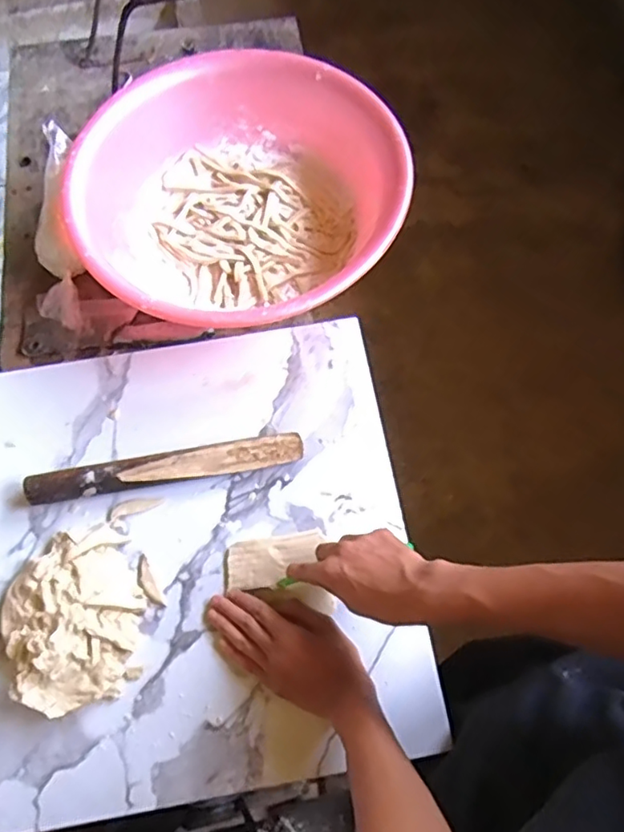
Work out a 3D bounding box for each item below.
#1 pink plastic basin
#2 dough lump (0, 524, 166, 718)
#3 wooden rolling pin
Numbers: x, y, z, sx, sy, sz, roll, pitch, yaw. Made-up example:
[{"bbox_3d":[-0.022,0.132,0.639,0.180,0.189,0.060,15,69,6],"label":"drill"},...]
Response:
[{"bbox_3d":[-0.089,-0.277,0.759,0.395,0.109,0.409,0,67,0],"label":"pink plastic basin"},{"bbox_3d":[-0.240,0.204,0.598,0.155,0.043,0.169,-31,70,-12],"label":"dough lump"},{"bbox_3d":[-0.163,0.060,0.659,0.302,0.035,0.032,-9,67,-4],"label":"wooden rolling pin"}]

